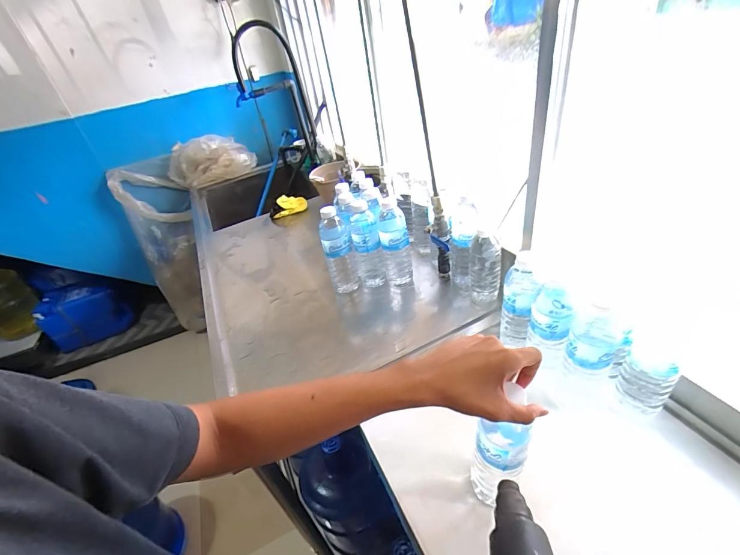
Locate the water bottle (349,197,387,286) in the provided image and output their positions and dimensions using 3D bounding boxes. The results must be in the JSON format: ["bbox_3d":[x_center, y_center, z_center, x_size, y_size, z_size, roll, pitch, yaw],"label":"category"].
[{"bbox_3d":[-0.008,-0.076,0.807,0.066,0.204,0.068,-10,36,1],"label":"water bottle"}]

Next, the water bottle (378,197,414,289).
[{"bbox_3d":[0.057,-0.075,0.784,0.066,0.204,0.069,-7,36,5],"label":"water bottle"}]

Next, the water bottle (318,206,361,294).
[{"bbox_3d":[-0.068,-0.054,0.800,0.066,0.220,0.061,-10,36,1],"label":"water bottle"}]

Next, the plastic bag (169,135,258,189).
[{"bbox_3d":[-0.761,-0.552,1.701,0.405,0.218,0.104,-4,36,9],"label":"plastic bag"}]

